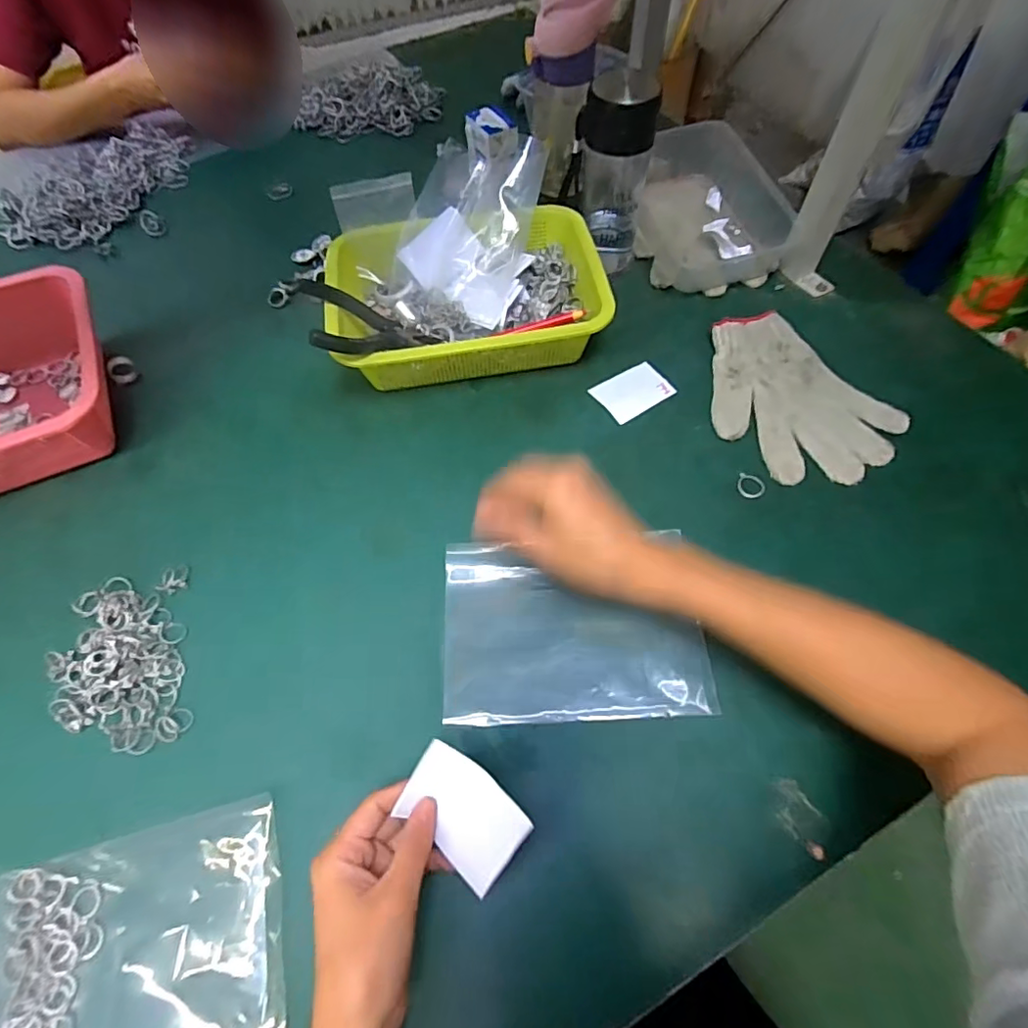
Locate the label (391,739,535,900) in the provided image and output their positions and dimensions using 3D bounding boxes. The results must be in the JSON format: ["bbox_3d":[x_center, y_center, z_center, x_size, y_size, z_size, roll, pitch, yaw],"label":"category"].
[{"bbox_3d":[-0.030,0.173,0.317,0.073,0.007,0.048,37,84,19],"label":"label"}]

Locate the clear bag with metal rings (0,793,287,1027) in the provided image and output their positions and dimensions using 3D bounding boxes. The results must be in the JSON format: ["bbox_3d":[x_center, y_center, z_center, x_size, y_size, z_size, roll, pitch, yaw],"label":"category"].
[{"bbox_3d":[-0.232,0.270,0.319,0.195,0.027,0.149,-19,53,1],"label":"clear bag with metal rings"}]

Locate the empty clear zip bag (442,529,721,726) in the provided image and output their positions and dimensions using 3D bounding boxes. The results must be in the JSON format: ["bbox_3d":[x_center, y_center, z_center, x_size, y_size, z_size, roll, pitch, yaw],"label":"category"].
[{"bbox_3d":[0.044,0.086,0.427,0.194,0.014,0.142,-3,63,0],"label":"empty clear zip bag"}]

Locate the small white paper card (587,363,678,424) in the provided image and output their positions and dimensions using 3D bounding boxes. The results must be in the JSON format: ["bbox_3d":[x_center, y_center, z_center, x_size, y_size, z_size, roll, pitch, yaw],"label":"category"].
[{"bbox_3d":[0.120,-0.124,0.551,0.073,0.004,0.054,-31,65,-14],"label":"small white paper card"}]

